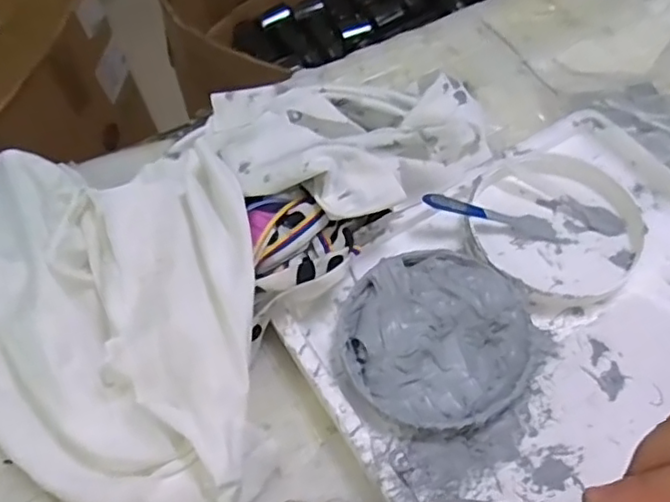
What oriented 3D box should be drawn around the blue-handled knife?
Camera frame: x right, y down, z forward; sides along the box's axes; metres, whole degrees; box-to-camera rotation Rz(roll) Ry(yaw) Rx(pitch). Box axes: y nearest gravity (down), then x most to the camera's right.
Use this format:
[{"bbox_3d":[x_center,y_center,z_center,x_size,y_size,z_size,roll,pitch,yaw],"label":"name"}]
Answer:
[{"bbox_3d":[0.095,-0.020,0.365,0.091,0.008,0.015,14,56,-9],"label":"blue-handled knife"}]

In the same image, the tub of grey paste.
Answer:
[{"bbox_3d":[0.051,0.046,0.331,0.099,0.015,0.099,-1,61,3],"label":"tub of grey paste"}]

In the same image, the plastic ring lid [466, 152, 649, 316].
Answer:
[{"bbox_3d":[0.127,-0.015,0.364,0.100,0.017,0.099,-1,61,3],"label":"plastic ring lid"}]

